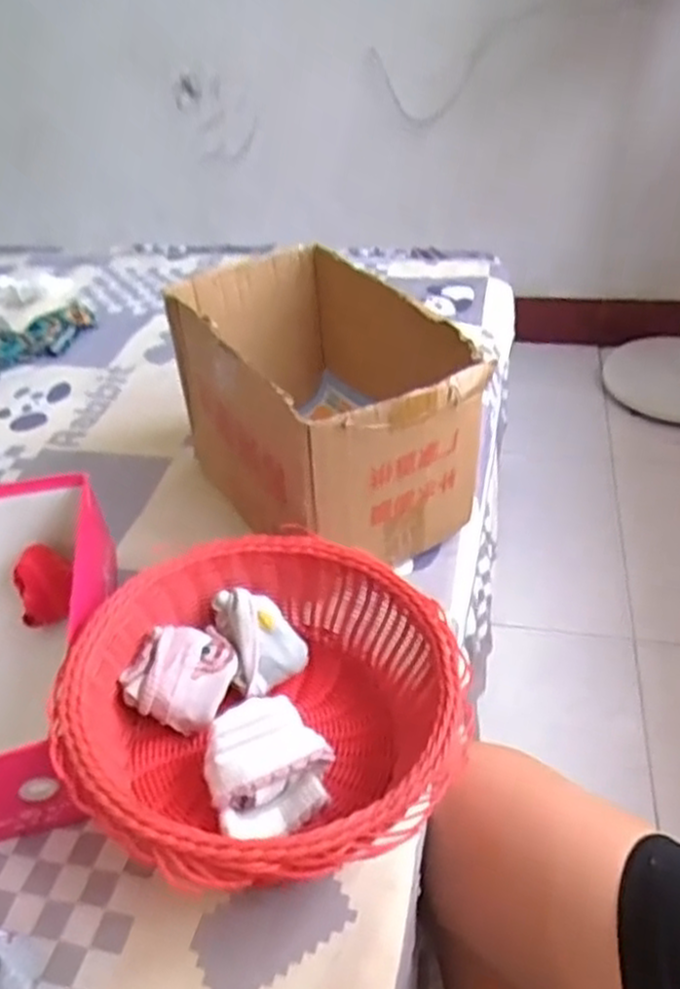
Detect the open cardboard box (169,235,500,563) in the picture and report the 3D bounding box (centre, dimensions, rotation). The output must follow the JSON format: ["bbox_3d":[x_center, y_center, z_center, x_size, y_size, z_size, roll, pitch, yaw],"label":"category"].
[{"bbox_3d":[-0.021,-0.084,0.780,0.202,0.206,0.324,-22,41,-20],"label":"open cardboard box"}]

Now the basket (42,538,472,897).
[{"bbox_3d":[-0.049,0.160,0.563,0.276,0.114,0.270,-3,38,2],"label":"basket"}]

